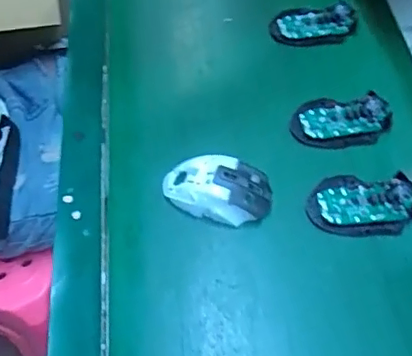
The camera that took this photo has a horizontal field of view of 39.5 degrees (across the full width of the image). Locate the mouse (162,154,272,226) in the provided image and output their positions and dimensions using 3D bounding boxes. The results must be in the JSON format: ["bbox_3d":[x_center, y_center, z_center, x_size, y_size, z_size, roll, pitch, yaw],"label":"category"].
[{"bbox_3d":[0.012,0.011,0.616,0.114,0.034,0.064,10,55,11],"label":"mouse"}]

